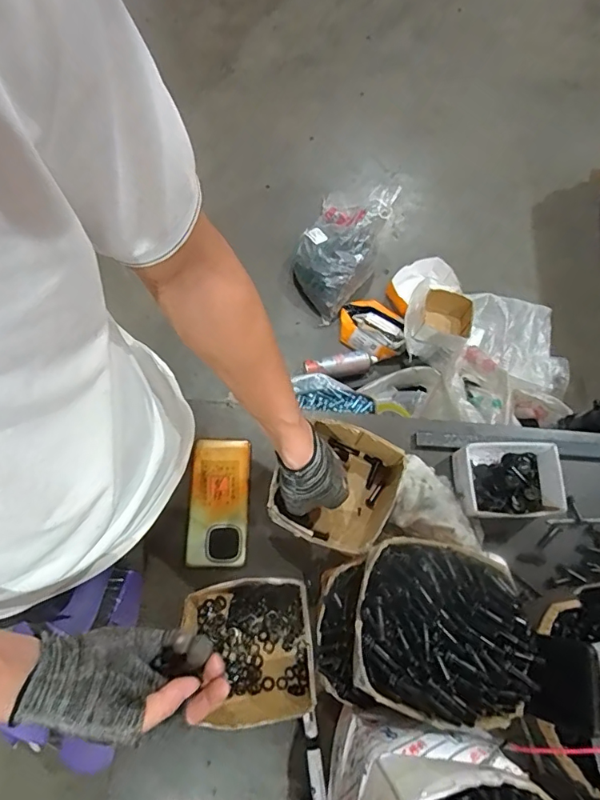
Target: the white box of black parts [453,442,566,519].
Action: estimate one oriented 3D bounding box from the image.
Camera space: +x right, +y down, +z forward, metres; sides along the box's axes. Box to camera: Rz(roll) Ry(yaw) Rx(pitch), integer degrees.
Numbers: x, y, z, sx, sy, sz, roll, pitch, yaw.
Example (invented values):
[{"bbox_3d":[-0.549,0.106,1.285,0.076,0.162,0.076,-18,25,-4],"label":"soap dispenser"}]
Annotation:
[{"bbox_3d":[0.270,0.106,0.628,0.131,0.052,0.096,-4,72,-2],"label":"white box of black parts"}]

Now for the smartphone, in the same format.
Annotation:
[{"bbox_3d":[-0.106,0.132,0.634,0.073,0.015,0.163,1,72,-1],"label":"smartphone"}]

